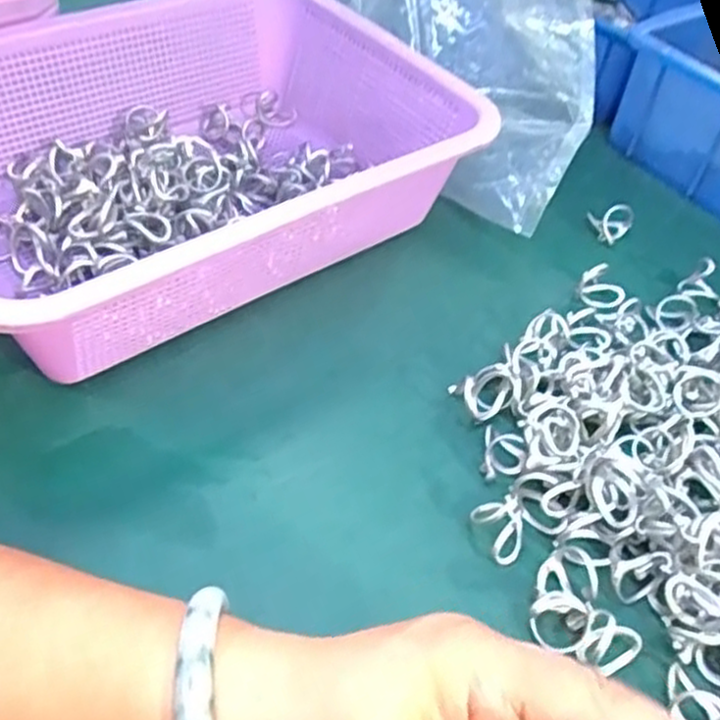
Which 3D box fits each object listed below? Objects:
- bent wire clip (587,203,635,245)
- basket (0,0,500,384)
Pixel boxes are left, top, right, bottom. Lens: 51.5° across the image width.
[{"bbox_3d":[0.160,-0.089,0.479,0.028,0.020,0.022,23,50,13],"label":"bent wire clip"},{"bbox_3d":[-0.098,-0.112,0.423,0.304,0.085,0.225,-31,59,-29],"label":"basket"}]

